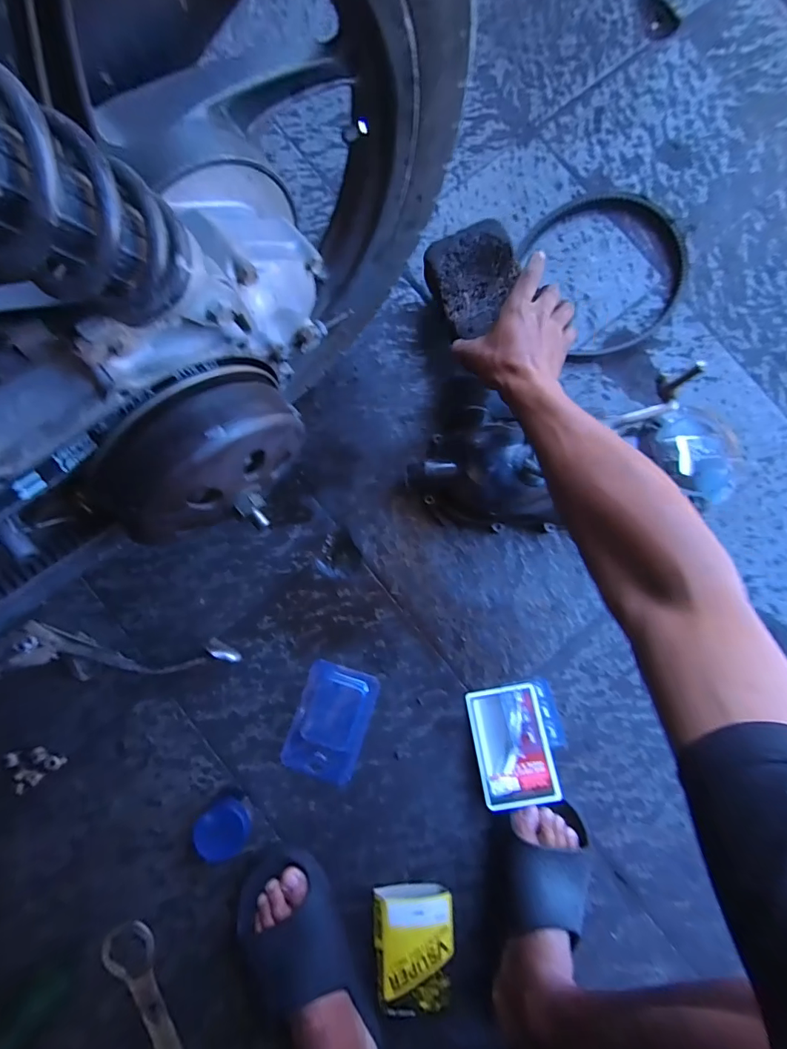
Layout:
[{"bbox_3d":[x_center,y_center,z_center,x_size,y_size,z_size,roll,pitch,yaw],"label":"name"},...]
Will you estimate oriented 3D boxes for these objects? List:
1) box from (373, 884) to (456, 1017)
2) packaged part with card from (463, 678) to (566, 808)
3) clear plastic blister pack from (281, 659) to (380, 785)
[{"bbox_3d":[0.026,0.507,0.514,0.094,0.023,0.130,-2,84,-2],"label":"box"},{"bbox_3d":[0.160,0.277,0.542,0.112,0.025,0.138,-9,84,-3],"label":"packaged part with card"},{"bbox_3d":[-0.077,0.250,0.543,0.093,0.009,0.136,19,83,0],"label":"clear plastic blister pack"}]

